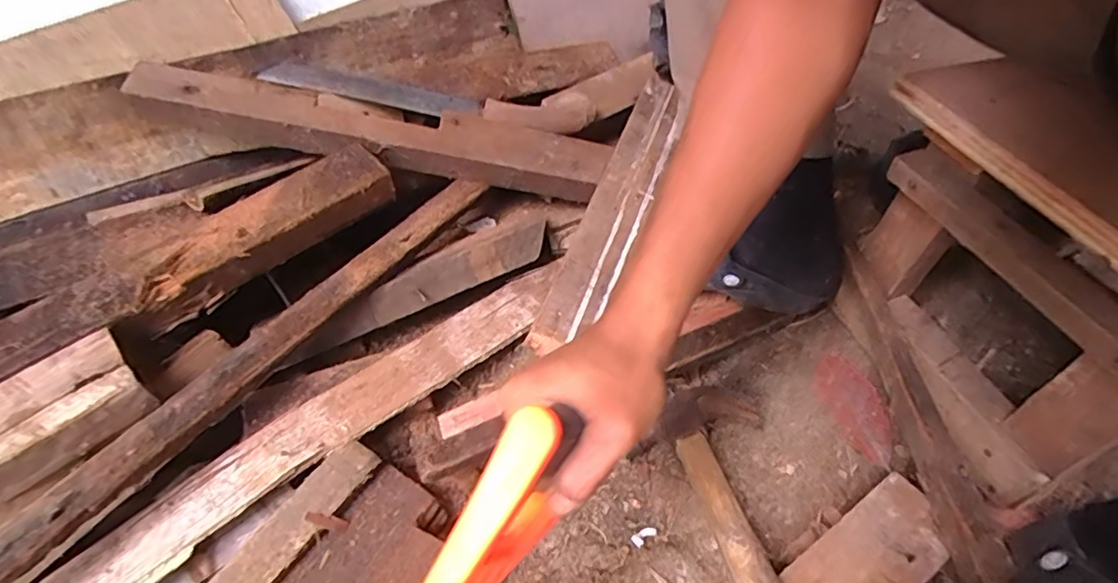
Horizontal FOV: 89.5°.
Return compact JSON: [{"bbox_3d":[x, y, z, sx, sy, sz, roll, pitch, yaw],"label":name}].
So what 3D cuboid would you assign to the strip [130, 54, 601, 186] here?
[{"bbox_3d":[-0.173,-0.177,0.598,0.462,0.032,0.083,7,47,-16],"label":"strip"}]

